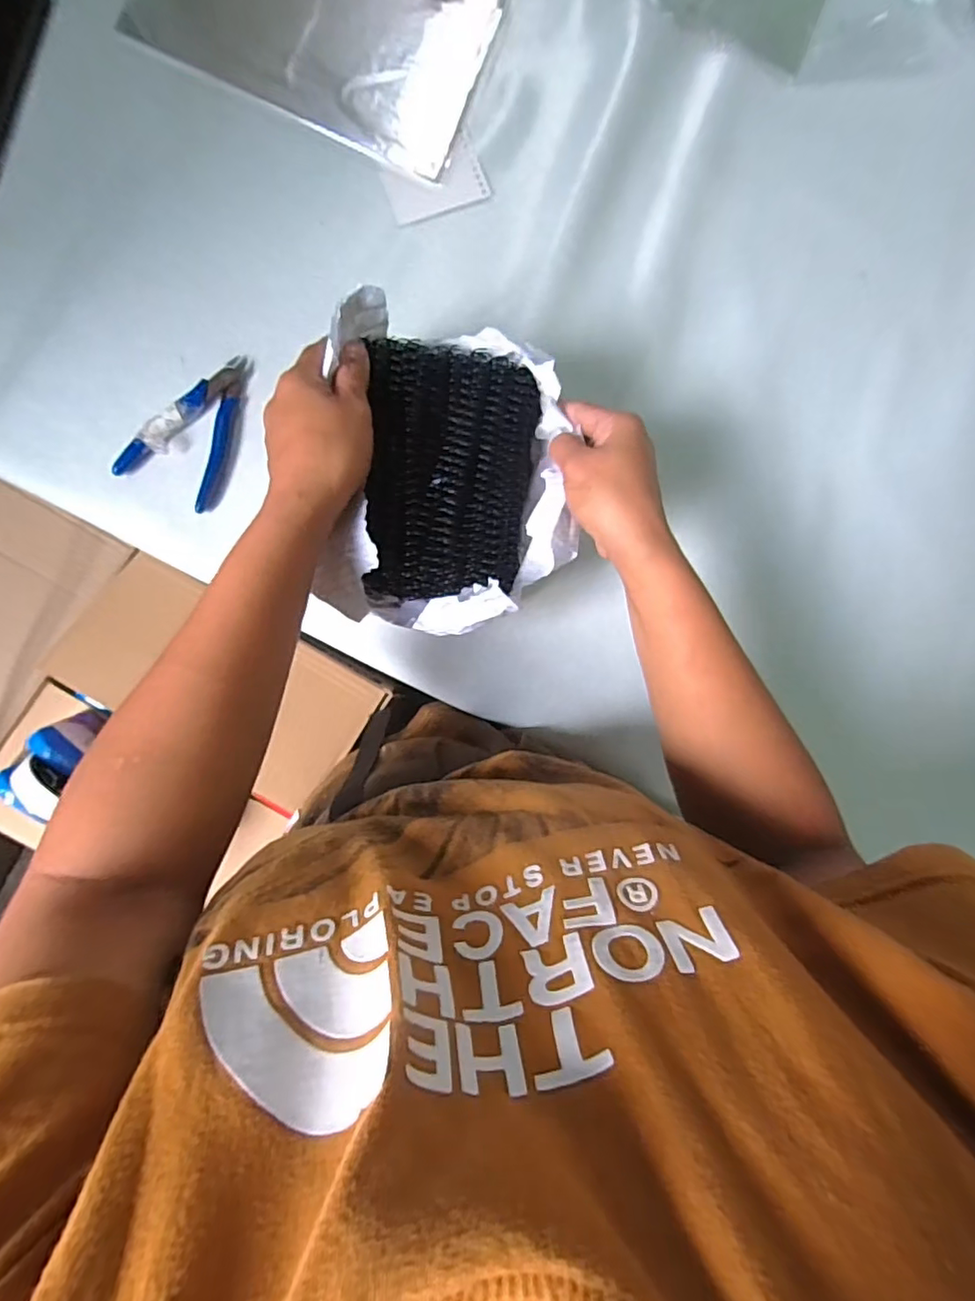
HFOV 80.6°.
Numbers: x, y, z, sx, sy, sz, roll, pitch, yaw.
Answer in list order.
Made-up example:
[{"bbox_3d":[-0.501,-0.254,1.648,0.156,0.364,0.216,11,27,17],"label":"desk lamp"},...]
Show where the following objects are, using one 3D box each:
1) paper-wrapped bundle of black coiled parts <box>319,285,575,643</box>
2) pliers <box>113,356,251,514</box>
[{"bbox_3d":[-0.023,-0.111,0.366,0.154,0.047,0.192,6,91,-5],"label":"paper-wrapped bundle of black coiled parts"},{"bbox_3d":[-0.219,-0.172,0.434,0.065,0.015,0.120,29,89,-5],"label":"pliers"}]

